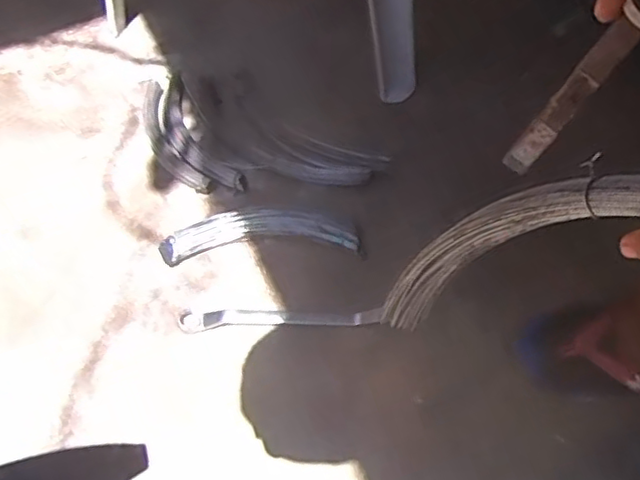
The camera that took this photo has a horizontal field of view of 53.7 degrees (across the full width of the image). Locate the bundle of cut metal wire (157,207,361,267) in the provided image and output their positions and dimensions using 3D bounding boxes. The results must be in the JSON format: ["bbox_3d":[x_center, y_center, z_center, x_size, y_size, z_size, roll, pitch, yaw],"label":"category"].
[{"bbox_3d":[-0.074,-0.010,0.776,0.235,0.032,0.060,-3,52,0],"label":"bundle of cut metal wire"}]

